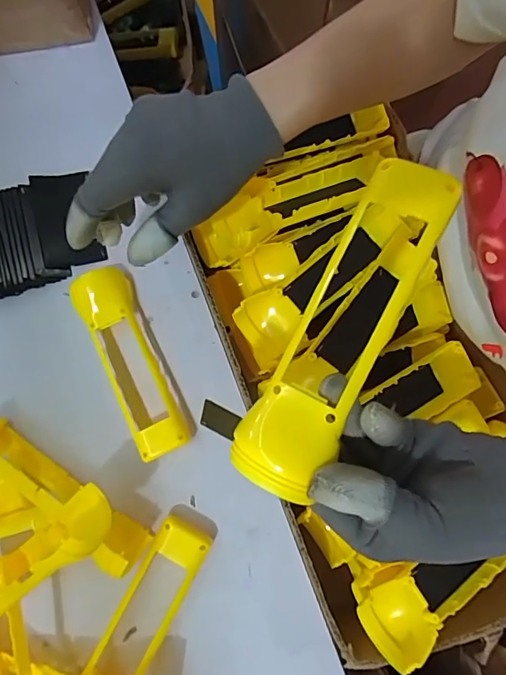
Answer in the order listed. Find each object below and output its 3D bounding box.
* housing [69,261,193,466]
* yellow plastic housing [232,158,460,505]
[{"bbox_3d":[-0.102,0.019,0.379,0.045,0.030,0.161,-24,78,-4],"label":"housing"},{"bbox_3d":[0.042,-0.004,0.212,0.042,0.018,0.161,28,92,7],"label":"yellow plastic housing"}]

